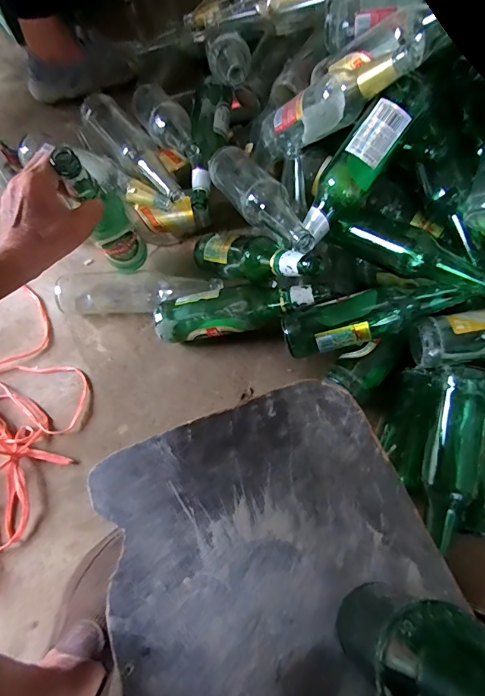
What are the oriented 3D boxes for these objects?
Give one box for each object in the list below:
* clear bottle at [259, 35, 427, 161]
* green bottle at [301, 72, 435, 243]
[{"bbox_3d":[0.115,-0.333,0.568,0.069,0.265,0.071,-49,116,-20],"label":"clear bottle"},{"bbox_3d":[0.162,-0.248,0.557,0.060,0.077,0.222,44,111,18],"label":"green bottle"}]

